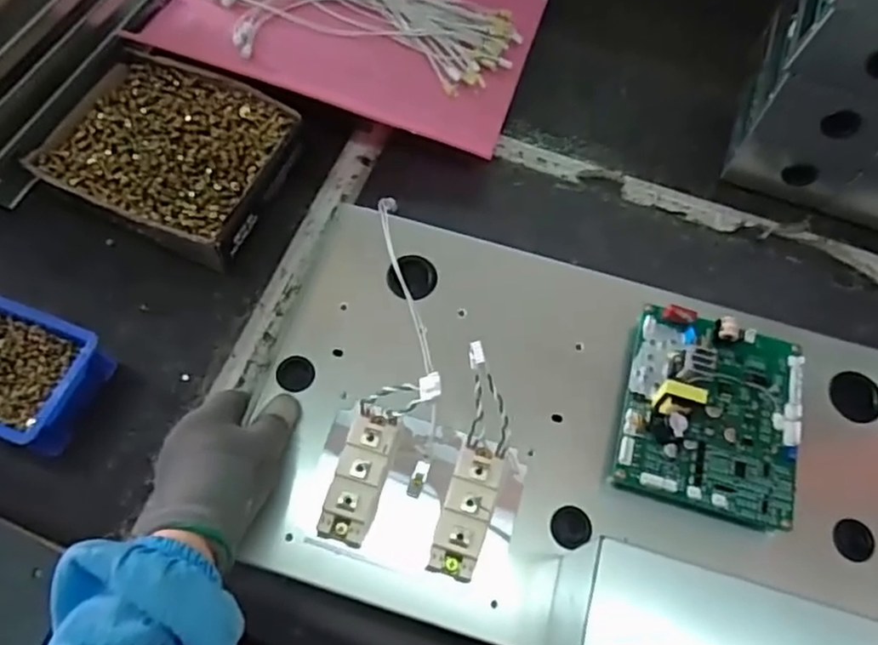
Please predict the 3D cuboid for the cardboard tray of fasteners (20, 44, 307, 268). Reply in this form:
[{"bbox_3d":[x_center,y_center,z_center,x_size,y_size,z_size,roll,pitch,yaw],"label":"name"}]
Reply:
[{"bbox_3d":[-0.252,-0.163,0.630,0.207,0.044,0.182,25,68,10],"label":"cardboard tray of fasteners"}]

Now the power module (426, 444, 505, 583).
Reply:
[{"bbox_3d":[0.020,0.134,0.464,0.032,0.032,0.087,17,66,6],"label":"power module"}]

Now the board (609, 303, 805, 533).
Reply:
[{"bbox_3d":[0.207,0.063,0.485,0.128,0.037,0.150,15,66,6],"label":"board"}]

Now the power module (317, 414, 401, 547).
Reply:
[{"bbox_3d":[-0.056,0.112,0.469,0.034,0.035,0.087,15,66,6],"label":"power module"}]

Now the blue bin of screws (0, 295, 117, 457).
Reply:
[{"bbox_3d":[-0.357,0.037,0.536,0.146,0.056,0.099,20,67,8],"label":"blue bin of screws"}]

